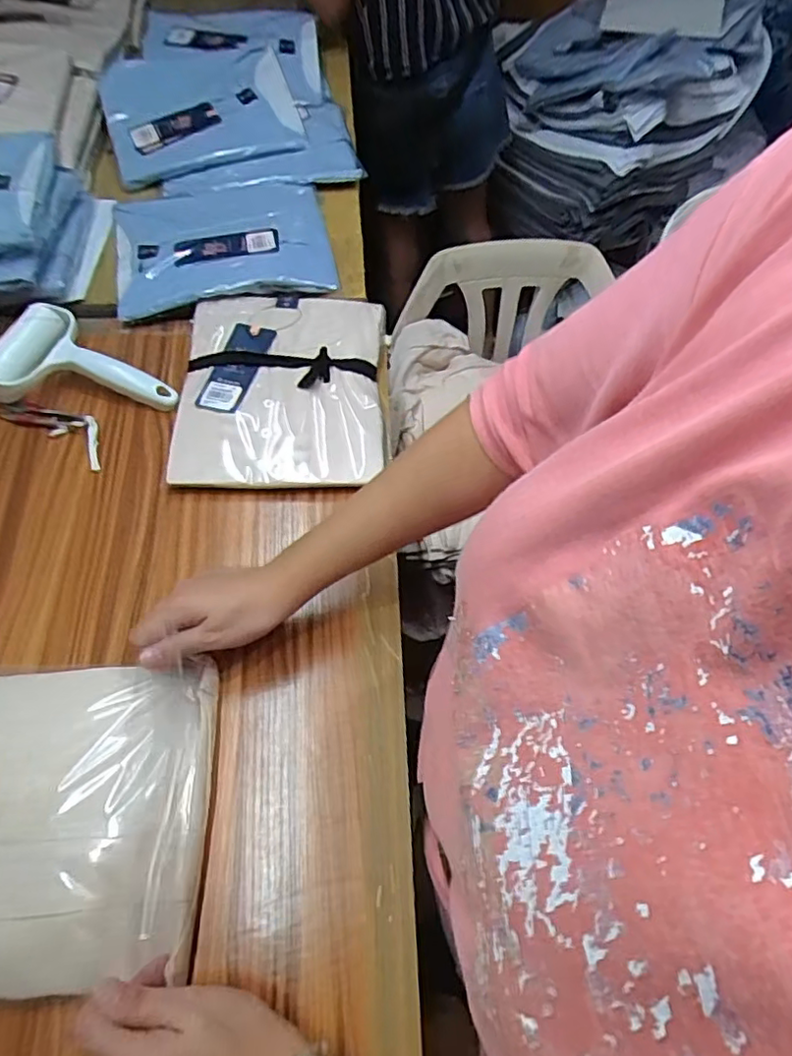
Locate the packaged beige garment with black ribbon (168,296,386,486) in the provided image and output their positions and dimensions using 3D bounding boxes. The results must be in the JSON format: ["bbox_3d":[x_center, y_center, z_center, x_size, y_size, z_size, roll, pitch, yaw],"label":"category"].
[{"bbox_3d":[-0.120,-0.157,0.628,0.213,0.041,0.251,-1,60,-3],"label":"packaged beige garment with black ribbon"}]

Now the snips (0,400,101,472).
[{"bbox_3d":[-0.337,-0.103,0.593,0.129,0.009,0.041,27,62,12],"label":"snips"}]

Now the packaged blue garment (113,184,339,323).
[{"bbox_3d":[-0.205,-0.348,0.704,0.241,0.022,0.209,-12,61,-10],"label":"packaged blue garment"}]

